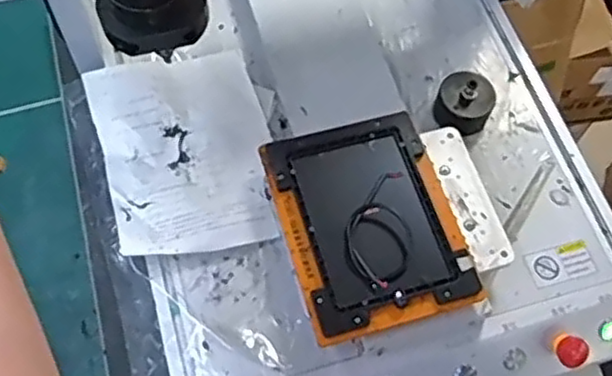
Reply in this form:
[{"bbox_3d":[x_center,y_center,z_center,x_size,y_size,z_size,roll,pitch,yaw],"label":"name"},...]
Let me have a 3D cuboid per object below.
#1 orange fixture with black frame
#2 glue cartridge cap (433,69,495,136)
[{"bbox_3d":[0.056,0.026,0.615,0.152,0.019,0.198,-15,65,-9],"label":"orange fixture with black frame"},{"bbox_3d":[0.163,-0.085,0.707,0.054,0.052,0.055,1,63,-2],"label":"glue cartridge cap"}]

